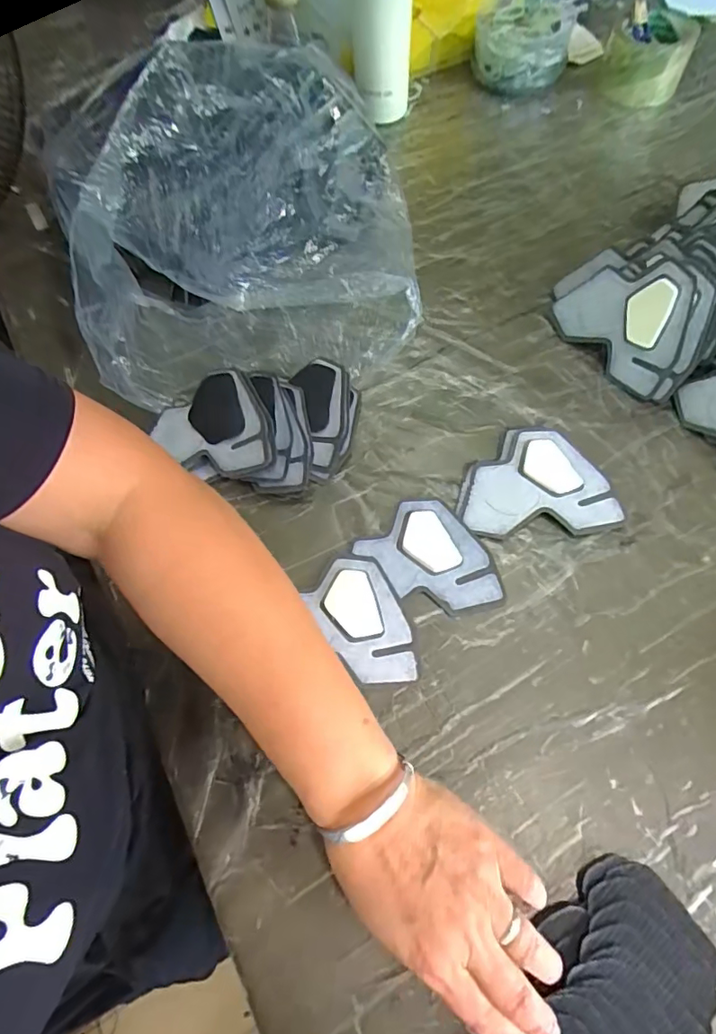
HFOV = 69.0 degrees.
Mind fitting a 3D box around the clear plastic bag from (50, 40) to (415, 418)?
[{"bbox_3d":[-0.091,-0.249,0.446,0.266,0.192,0.219,-11,65,0],"label":"clear plastic bag"}]

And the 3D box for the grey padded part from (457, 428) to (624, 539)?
[{"bbox_3d":[0.147,-0.031,0.436,0.122,0.009,0.096,-3,66,3],"label":"grey padded part"}]

